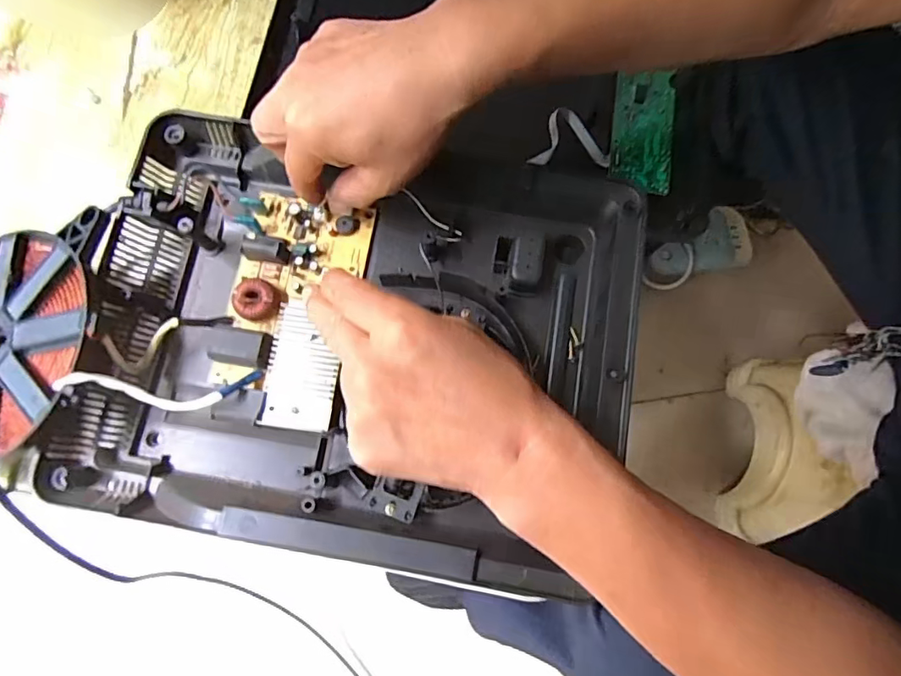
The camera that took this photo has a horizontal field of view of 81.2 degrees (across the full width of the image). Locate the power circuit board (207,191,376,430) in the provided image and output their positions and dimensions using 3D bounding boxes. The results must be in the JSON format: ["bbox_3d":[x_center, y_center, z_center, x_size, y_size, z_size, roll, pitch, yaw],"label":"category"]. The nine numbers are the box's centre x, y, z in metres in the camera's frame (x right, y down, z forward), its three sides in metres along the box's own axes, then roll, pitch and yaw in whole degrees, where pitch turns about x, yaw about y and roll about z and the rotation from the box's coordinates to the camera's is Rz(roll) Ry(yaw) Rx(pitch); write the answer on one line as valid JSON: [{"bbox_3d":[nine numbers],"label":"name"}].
[{"bbox_3d":[-0.112,-0.024,0.366,0.093,0.025,0.167,5,74,0],"label":"power circuit board"}]

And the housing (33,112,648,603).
[{"bbox_3d":[-0.064,-0.002,0.360,0.366,0.053,0.275,10,75,0],"label":"housing"}]

